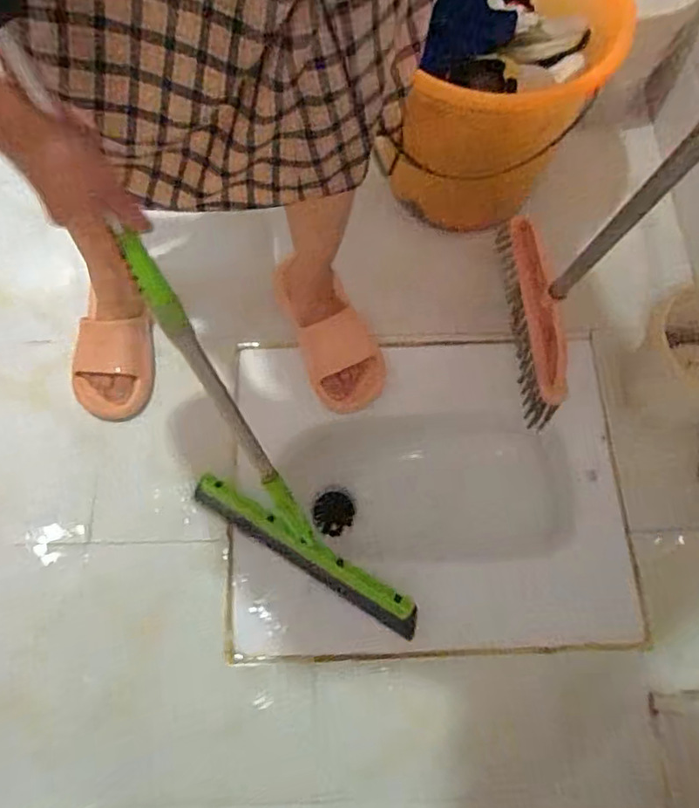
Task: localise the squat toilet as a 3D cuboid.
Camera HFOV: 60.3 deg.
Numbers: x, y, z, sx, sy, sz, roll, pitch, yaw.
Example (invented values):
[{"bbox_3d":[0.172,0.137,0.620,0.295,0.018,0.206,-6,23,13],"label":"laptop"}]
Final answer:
[{"bbox_3d":[0.091,0.113,0.835,0.508,0.124,0.424,-3,64,1],"label":"squat toilet"}]

